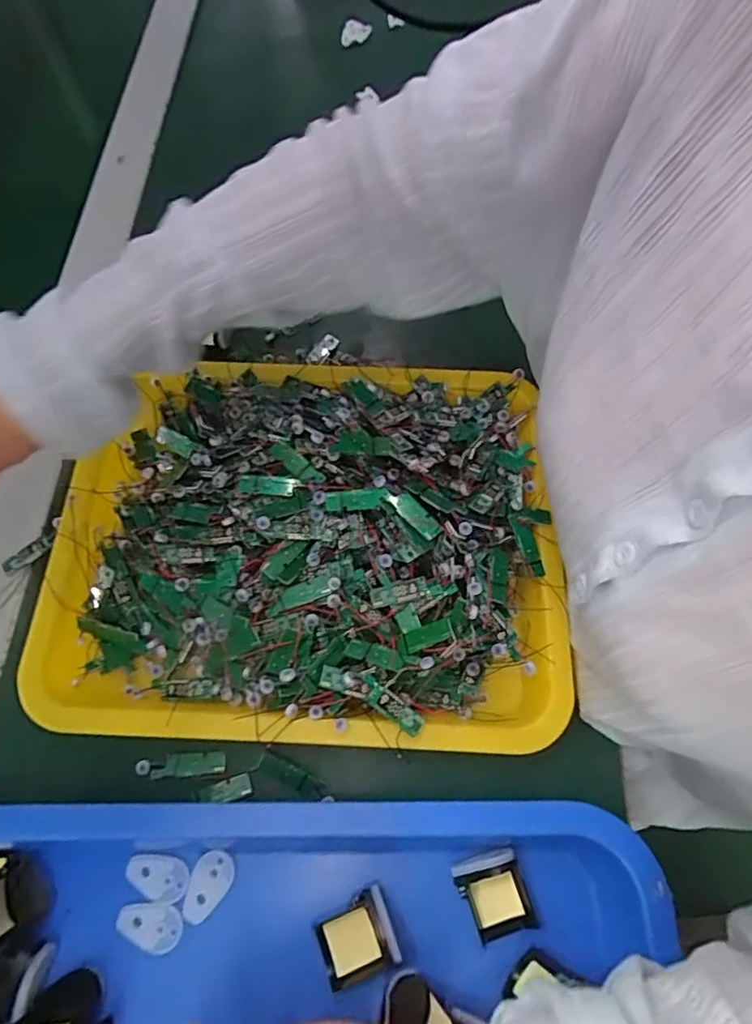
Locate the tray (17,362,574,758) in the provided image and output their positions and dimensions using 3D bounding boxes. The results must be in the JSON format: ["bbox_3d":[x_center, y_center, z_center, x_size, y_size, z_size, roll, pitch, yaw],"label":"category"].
[{"bbox_3d":[-0.049,0.014,0.375,0.325,0.048,0.256,2,67,1],"label":"tray"}]

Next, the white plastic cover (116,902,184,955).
[{"bbox_3d":[-0.124,0.226,0.309,0.036,0.004,0.022,4,67,1],"label":"white plastic cover"}]

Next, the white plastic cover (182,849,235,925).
[{"bbox_3d":[-0.095,0.209,0.318,0.021,0.004,0.037,27,69,11],"label":"white plastic cover"}]

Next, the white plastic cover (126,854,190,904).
[{"bbox_3d":[-0.123,0.204,0.319,0.035,0.004,0.021,20,68,8],"label":"white plastic cover"}]

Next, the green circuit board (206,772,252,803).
[{"bbox_3d":[-0.088,0.167,0.342,0.027,0.004,0.012,-16,68,-7],"label":"green circuit board"}]

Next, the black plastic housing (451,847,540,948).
[{"bbox_3d":[0.065,0.211,0.314,0.036,0.026,0.043,-18,68,-8],"label":"black plastic housing"}]

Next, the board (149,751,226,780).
[{"bbox_3d":[-0.114,0.155,0.349,0.043,0.006,0.013,-4,67,-2],"label":"board"}]

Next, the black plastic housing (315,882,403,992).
[{"bbox_3d":[-0.010,0.230,0.306,0.040,0.015,0.034,-23,69,-10],"label":"black plastic housing"}]

